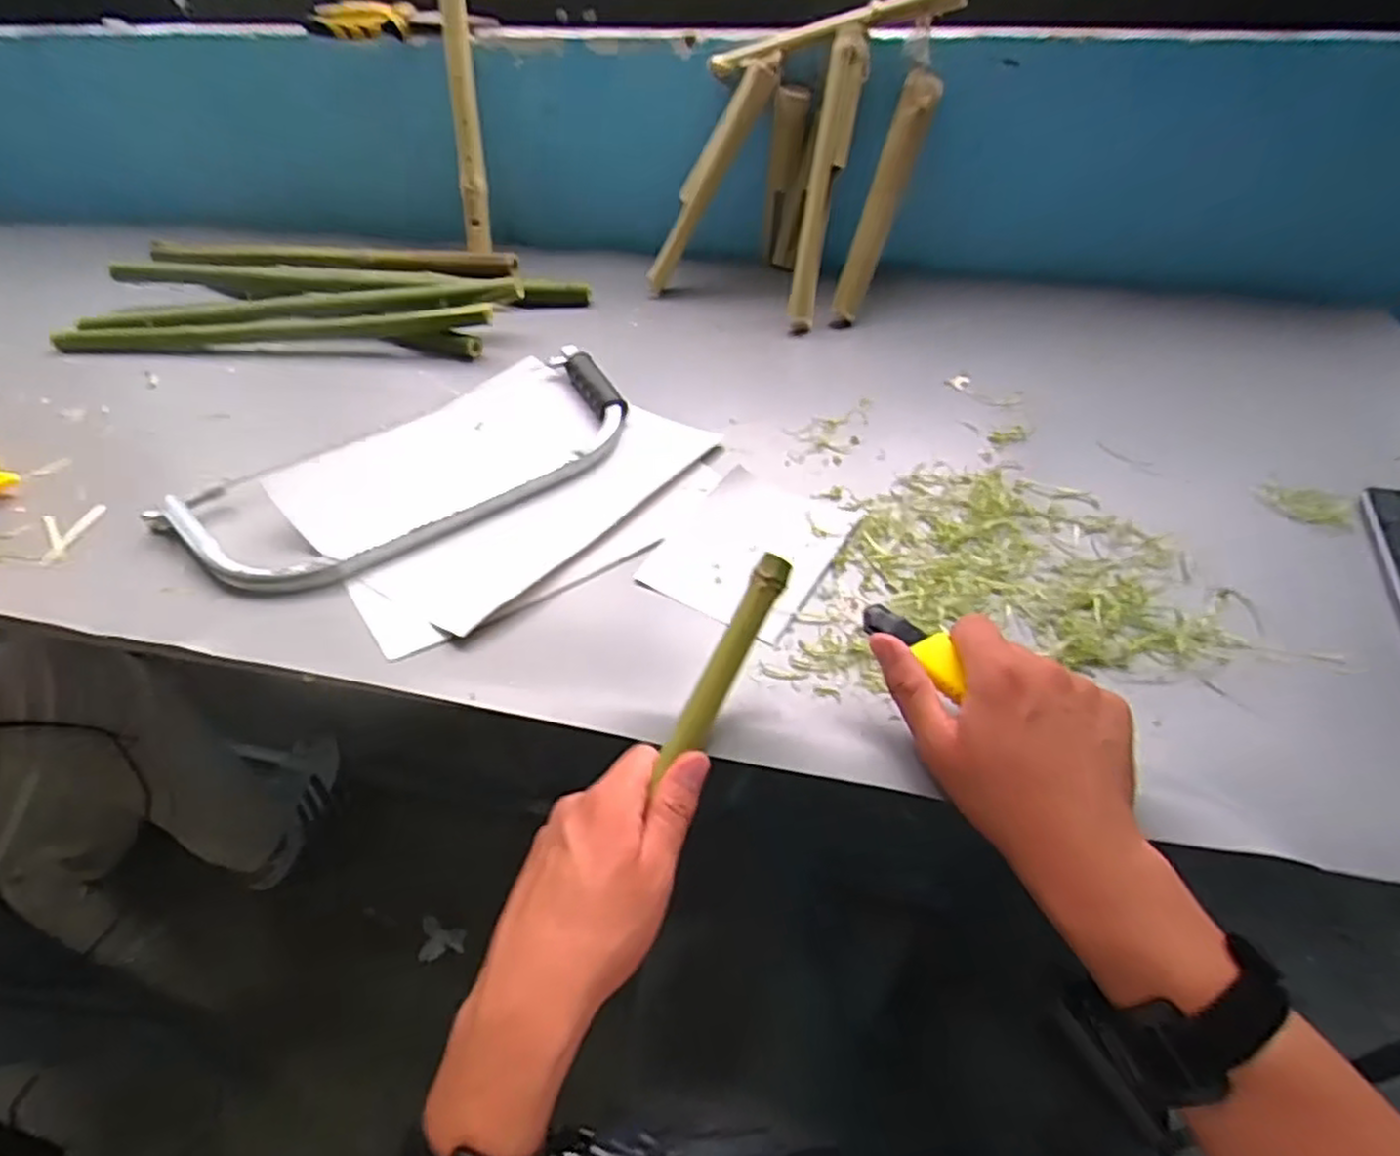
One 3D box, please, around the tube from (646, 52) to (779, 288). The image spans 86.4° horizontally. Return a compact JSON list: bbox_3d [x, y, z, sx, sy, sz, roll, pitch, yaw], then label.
[{"bbox_3d":[0.008,-0.416,0.778,0.028,0.242,0.029,10,36,-38],"label":"tube"}]

